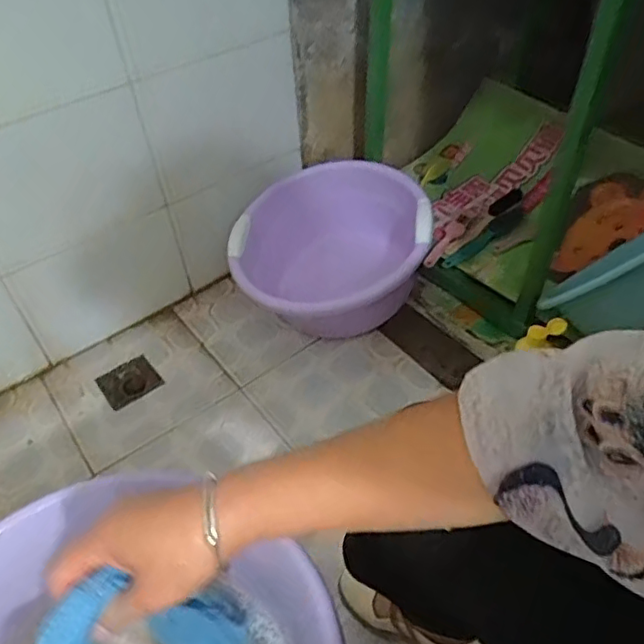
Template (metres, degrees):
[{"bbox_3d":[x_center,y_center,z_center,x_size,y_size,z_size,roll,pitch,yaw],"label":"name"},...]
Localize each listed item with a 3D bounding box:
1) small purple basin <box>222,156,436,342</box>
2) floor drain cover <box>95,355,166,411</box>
[{"bbox_3d":[0.010,-0.161,1.223,0.372,0.233,0.297,-9,45,-2],"label":"small purple basin"},{"bbox_3d":[-0.379,0.118,1.181,0.105,0.008,0.089,-32,60,-20],"label":"floor drain cover"}]

